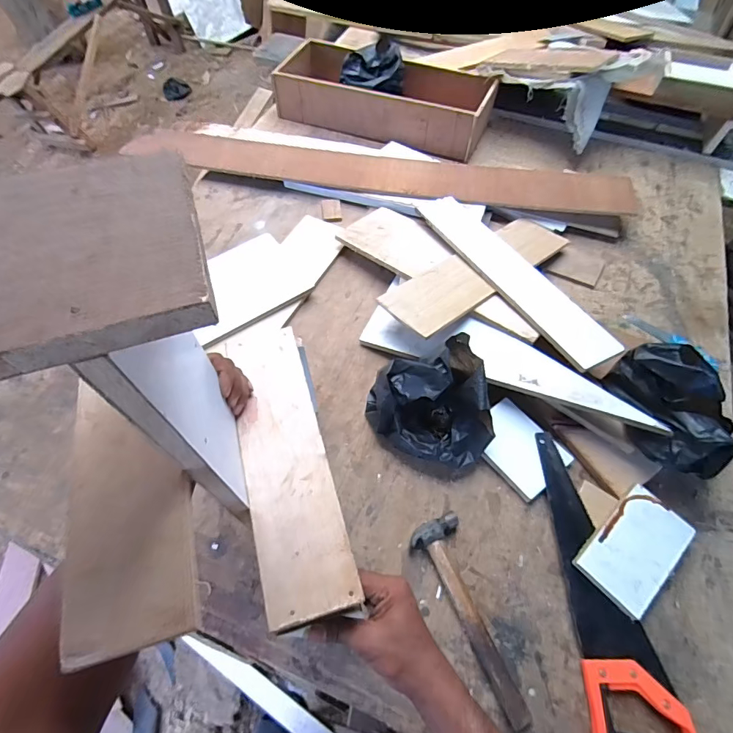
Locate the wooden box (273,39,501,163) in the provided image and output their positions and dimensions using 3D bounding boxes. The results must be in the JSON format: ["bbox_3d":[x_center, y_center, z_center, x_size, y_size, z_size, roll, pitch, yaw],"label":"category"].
[{"bbox_3d":[0.052,-0.741,1.167,0.575,0.116,0.260,21,57,13],"label":"wooden box"}]

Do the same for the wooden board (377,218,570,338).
[{"bbox_3d":[0.225,-0.192,0.838,0.442,0.014,0.127,-33,58,-28],"label":"wooden board"}]

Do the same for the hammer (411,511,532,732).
[{"bbox_3d":[0.136,0.332,0.570,0.070,0.029,0.251,-16,60,-10],"label":"hammer"}]

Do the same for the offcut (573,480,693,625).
[{"bbox_3d":[0.382,0.255,0.600,0.164,0.009,0.098,-39,66,-19],"label":"offcut"}]

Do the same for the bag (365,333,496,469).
[{"bbox_3d":[0.103,0.067,0.674,0.174,0.140,0.177,-13,56,-10],"label":"bag"}]

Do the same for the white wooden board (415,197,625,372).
[{"bbox_3d":[0.275,-0.189,0.832,0.112,0.014,0.497,-21,57,-19],"label":"white wooden board"}]

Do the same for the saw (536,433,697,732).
[{"bbox_3d":[0.332,0.305,0.588,0.113,0.023,0.419,1,59,1],"label":"saw"}]

